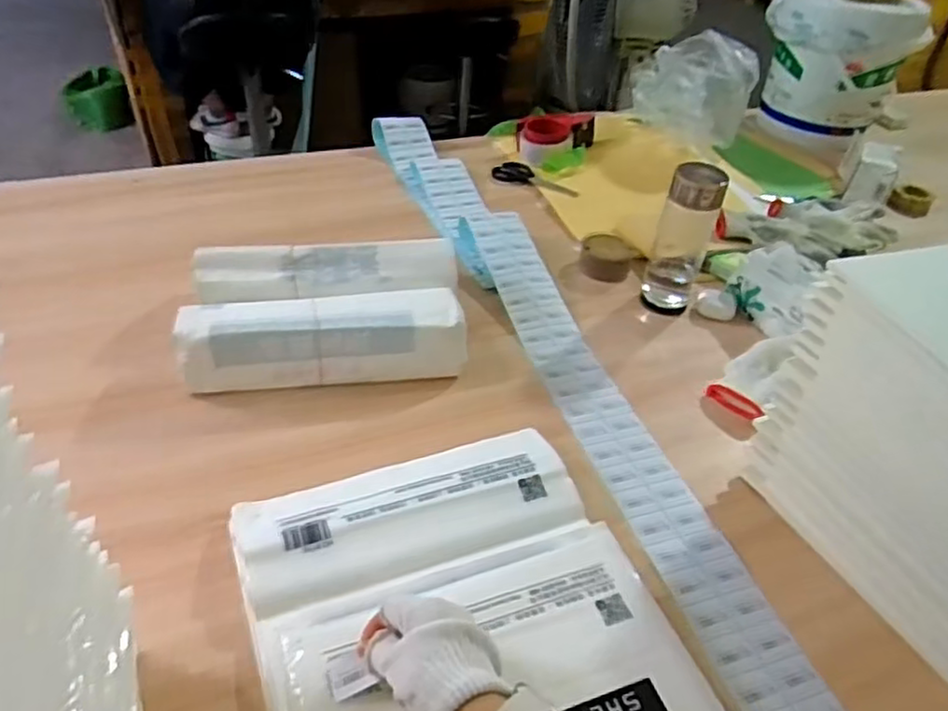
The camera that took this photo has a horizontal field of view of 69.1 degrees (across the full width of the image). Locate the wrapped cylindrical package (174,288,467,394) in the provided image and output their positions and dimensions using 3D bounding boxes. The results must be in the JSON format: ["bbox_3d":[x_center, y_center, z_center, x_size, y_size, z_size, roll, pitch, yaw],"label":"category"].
[{"bbox_3d":[-0.160,-0.015,0.756,0.300,0.078,0.076,-2,42,-10],"label":"wrapped cylindrical package"}]

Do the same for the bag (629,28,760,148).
[{"bbox_3d":[0.380,-0.472,1.213,0.128,0.161,0.186,-11,44,-18],"label":"bag"}]

